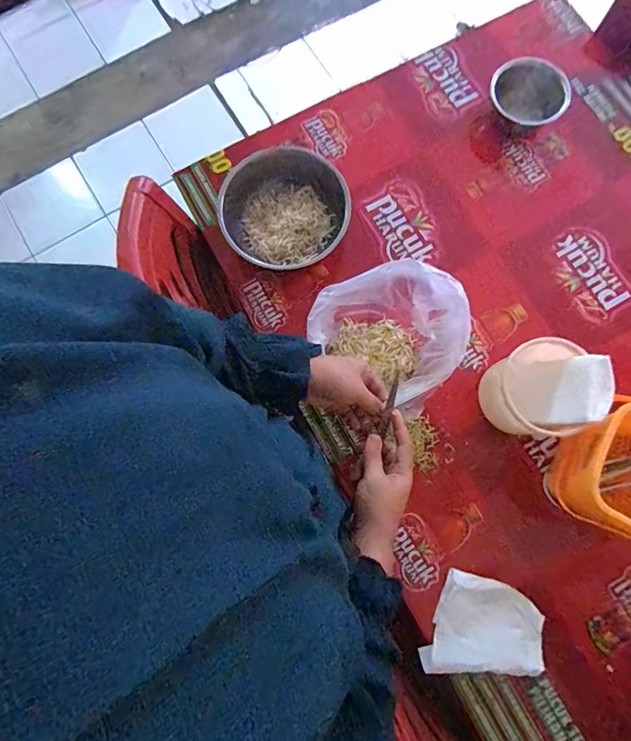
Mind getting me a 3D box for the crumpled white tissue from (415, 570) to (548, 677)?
[{"bbox_3d":[0.226,0.349,0.552,0.137,0.033,0.125,17,79,4],"label":"crumpled white tissue"}]

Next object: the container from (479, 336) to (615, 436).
[{"bbox_3d":[0.300,0.026,0.577,0.138,0.117,0.123,-5,78,-1],"label":"container"}]

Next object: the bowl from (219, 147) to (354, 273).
[{"bbox_3d":[-0.047,-0.246,0.662,0.189,0.073,0.203,0,79,0],"label":"bowl"}]

